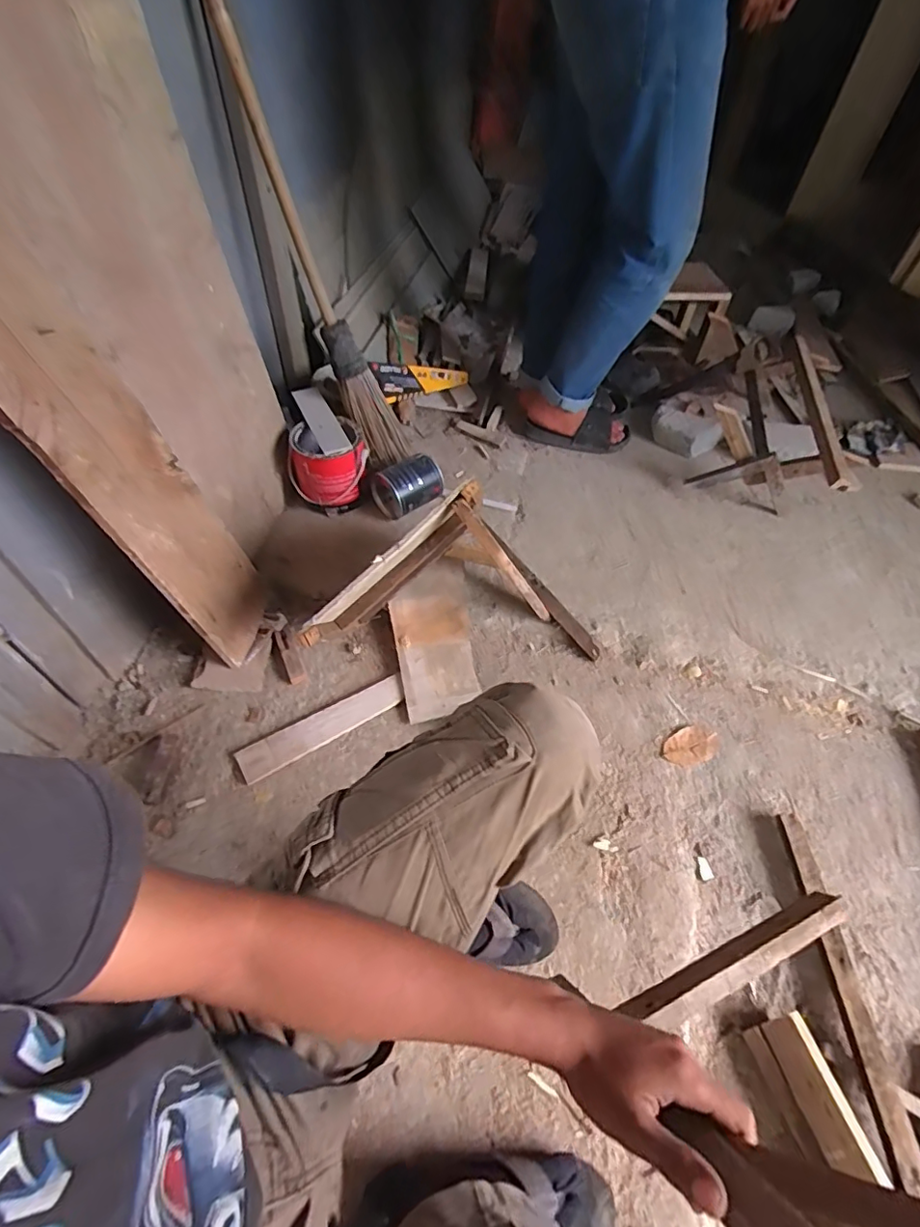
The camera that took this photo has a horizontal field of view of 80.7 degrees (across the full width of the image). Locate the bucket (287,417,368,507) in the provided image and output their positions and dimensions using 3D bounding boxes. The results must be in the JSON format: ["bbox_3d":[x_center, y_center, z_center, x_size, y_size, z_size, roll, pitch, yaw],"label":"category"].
[{"bbox_3d":[-0.288,-0.328,1.204,0.163,0.136,0.163,0,55,0],"label":"bucket"}]

